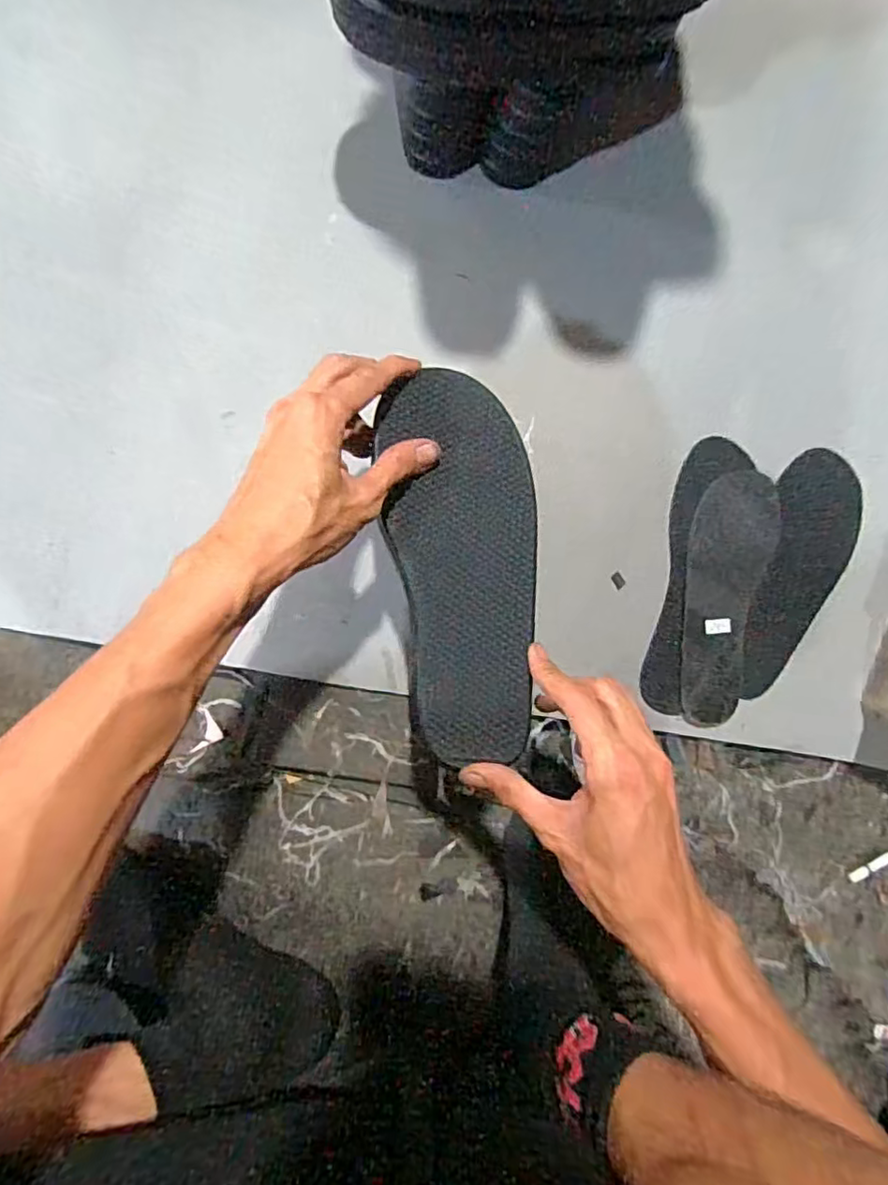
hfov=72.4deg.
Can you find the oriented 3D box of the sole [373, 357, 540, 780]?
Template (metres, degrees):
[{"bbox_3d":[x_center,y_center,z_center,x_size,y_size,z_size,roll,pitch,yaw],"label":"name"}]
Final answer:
[{"bbox_3d":[0.014,-0.019,0.395,0.094,0.011,0.248,-4,87,-3],"label":"sole"}]

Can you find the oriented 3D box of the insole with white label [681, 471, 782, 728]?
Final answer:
[{"bbox_3d":[0.253,0.004,0.552,0.077,0.013,0.227,9,88,-3],"label":"insole with white label"}]

